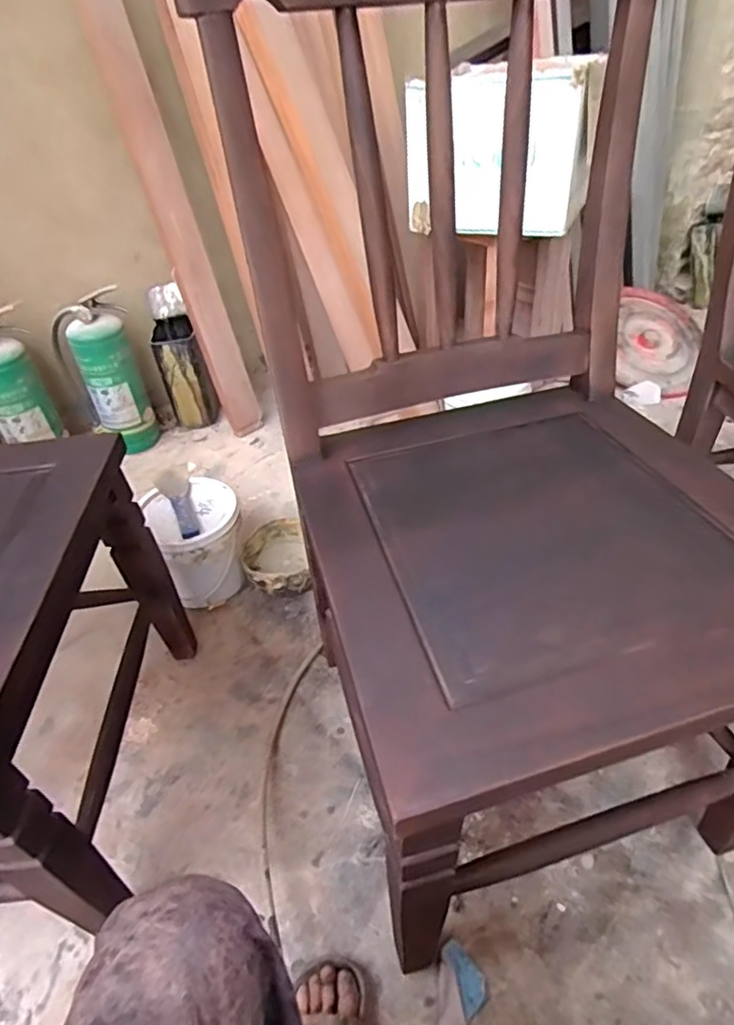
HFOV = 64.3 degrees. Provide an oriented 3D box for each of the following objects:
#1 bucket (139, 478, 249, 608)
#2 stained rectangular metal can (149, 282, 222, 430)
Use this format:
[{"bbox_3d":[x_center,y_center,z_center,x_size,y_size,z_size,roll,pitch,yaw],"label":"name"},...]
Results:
[{"bbox_3d":[-0.318,0.058,1.129,0.167,0.194,0.180,-2,41,2],"label":"bucket"},{"bbox_3d":[-0.486,-0.385,1.539,0.123,0.367,0.130,-20,43,-17],"label":"stained rectangular metal can"}]

